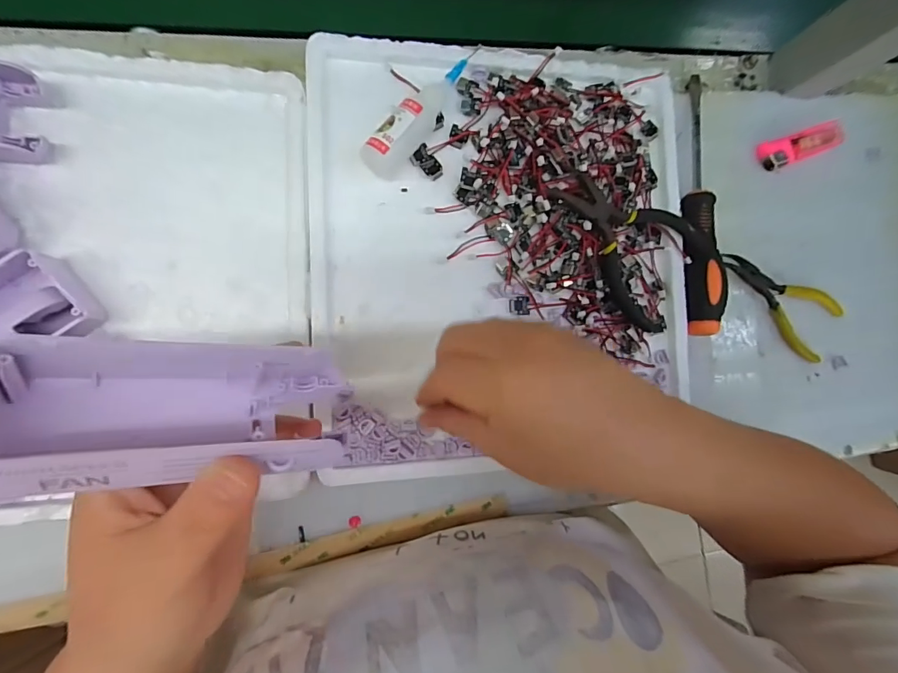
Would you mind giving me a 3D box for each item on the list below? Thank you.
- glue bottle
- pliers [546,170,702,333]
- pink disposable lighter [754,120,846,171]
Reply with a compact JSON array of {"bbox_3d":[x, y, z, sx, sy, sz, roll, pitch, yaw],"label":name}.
[{"bbox_3d":[-0.015,-0.140,0.277,0.021,0.025,0.096,40,79,-7],"label":"glue bottle"},{"bbox_3d":[0.129,-0.068,0.303,0.077,0.017,0.113,-37,95,-12],"label":"pliers"},{"bbox_3d":[0.283,-0.154,0.360,0.071,0.015,0.023,-22,92,-13],"label":"pink disposable lighter"}]

